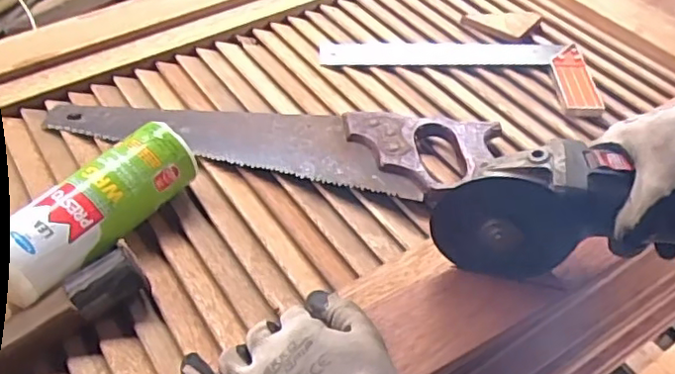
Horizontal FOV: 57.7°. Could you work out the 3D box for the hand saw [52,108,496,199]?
[{"bbox_3d":[-0.078,-0.060,0.613,0.448,0.024,0.099,10,48,8],"label":"hand saw"}]

